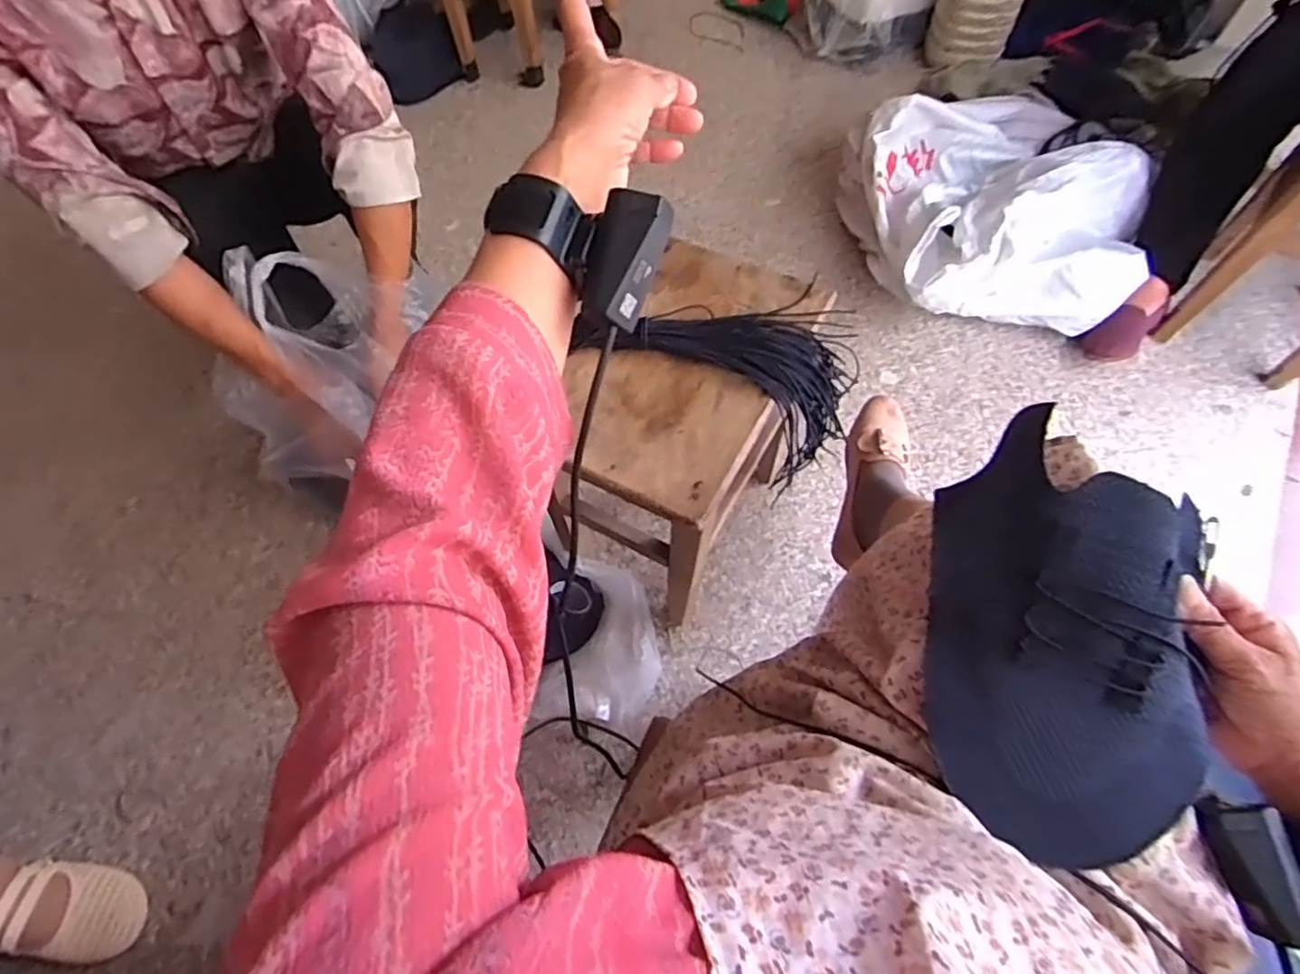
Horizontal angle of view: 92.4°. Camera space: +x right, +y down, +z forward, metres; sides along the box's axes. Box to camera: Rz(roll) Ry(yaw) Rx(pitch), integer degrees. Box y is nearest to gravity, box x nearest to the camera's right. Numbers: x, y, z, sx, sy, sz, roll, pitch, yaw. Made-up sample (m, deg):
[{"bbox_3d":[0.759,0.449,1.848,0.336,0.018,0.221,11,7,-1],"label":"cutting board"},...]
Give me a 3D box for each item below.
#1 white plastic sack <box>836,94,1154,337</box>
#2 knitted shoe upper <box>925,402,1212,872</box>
[{"bbox_3d":[0.676,-0.585,1.259,0.487,0.214,0.589,-6,61,-2],"label":"white plastic sack"},{"bbox_3d":[0.260,0.091,0.392,0.166,0.058,0.257,11,82,16],"label":"knitted shoe upper"}]

